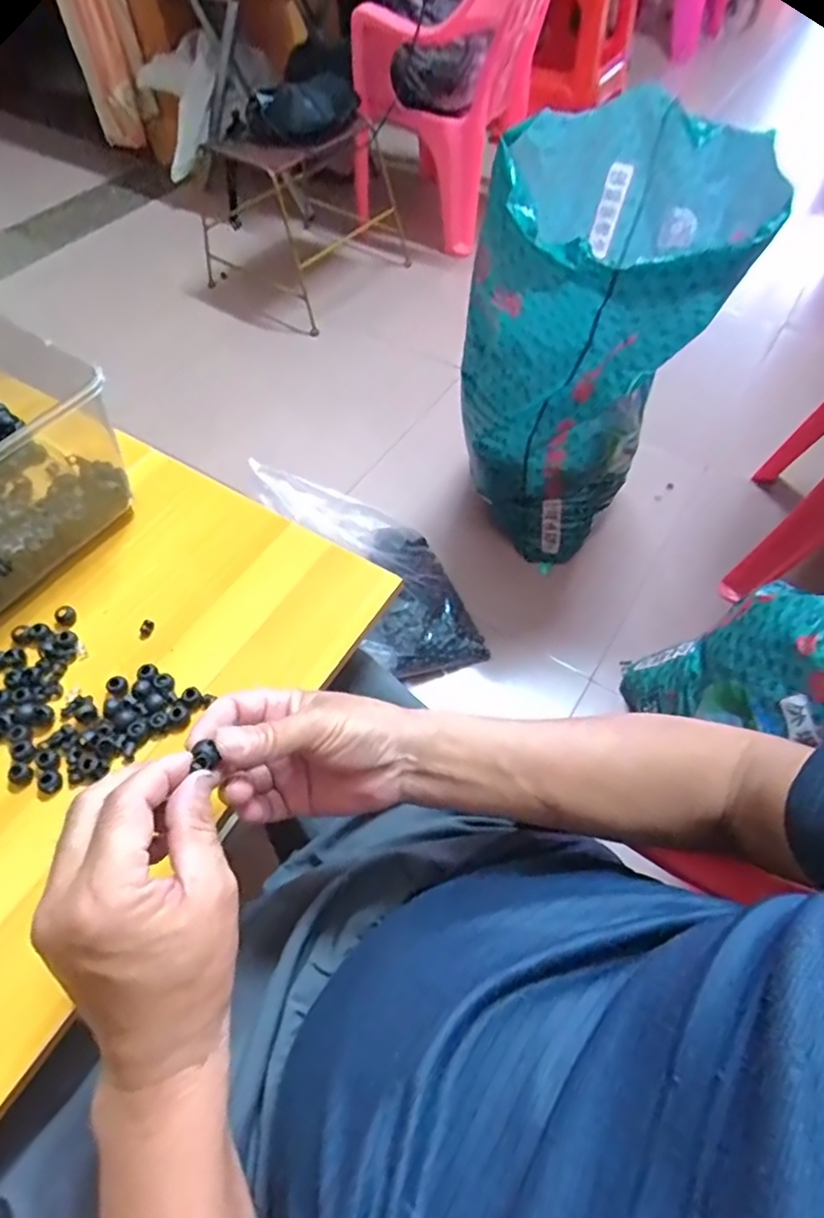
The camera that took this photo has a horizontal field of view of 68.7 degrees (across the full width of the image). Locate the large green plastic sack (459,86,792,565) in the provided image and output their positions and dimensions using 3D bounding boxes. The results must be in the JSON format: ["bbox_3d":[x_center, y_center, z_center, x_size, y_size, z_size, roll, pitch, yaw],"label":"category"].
[{"bbox_3d":[0.271,-0.372,0.961,0.328,0.599,0.322,30,62,18],"label":"large green plastic sack"}]

